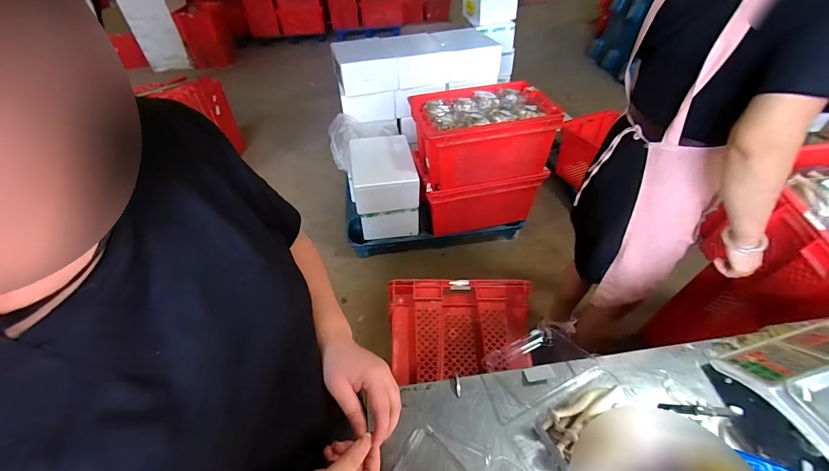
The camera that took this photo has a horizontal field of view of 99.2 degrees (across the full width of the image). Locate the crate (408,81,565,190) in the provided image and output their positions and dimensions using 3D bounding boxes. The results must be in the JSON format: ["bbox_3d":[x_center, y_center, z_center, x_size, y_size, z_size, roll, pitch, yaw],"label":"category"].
[{"bbox_3d":[0.308,-0.493,1.682,0.599,0.269,0.427,-11,44,-8],"label":"crate"}]

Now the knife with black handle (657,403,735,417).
[{"bbox_3d":[0.486,0.299,0.609,0.118,0.011,0.016,4,44,7],"label":"knife with black handle"}]

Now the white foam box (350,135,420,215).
[{"bbox_3d":[-0.157,-0.306,1.743,0.300,0.191,0.367,-9,44,-6],"label":"white foam box"}]

